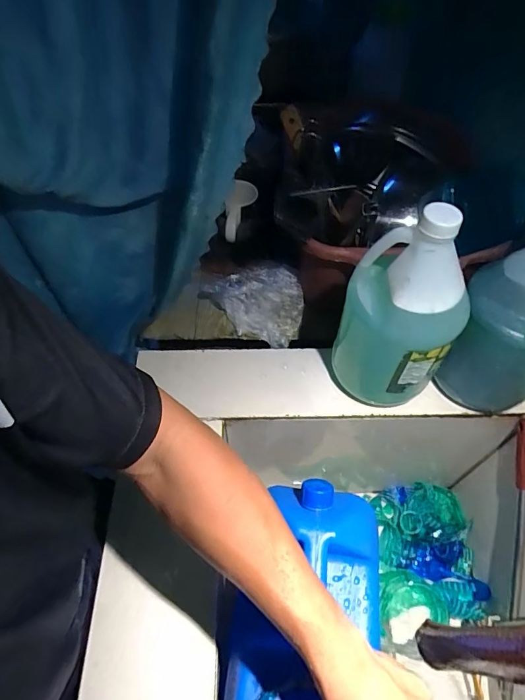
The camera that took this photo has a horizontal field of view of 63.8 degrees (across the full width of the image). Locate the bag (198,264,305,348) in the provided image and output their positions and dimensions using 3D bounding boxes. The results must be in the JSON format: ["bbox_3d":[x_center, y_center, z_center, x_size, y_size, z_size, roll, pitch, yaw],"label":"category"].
[{"bbox_3d":[-0.021,-0.092,0.782,0.191,0.077,0.142,7,55,5],"label":"bag"}]

